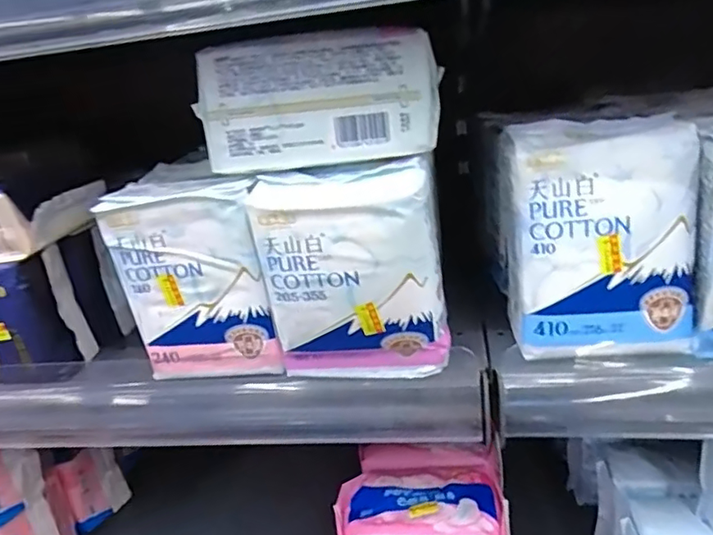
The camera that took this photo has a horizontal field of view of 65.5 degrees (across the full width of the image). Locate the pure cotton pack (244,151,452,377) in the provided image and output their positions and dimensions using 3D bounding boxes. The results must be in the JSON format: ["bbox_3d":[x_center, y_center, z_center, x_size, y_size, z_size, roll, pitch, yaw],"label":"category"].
[{"bbox_3d":[-0.001,0.006,0.323,0.099,0.123,0.046,-1,23,16],"label":"pure cotton pack"}]

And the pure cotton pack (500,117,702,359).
[{"bbox_3d":[0.137,-0.018,0.320,0.097,0.124,0.050,-4,22,9],"label":"pure cotton pack"}]

